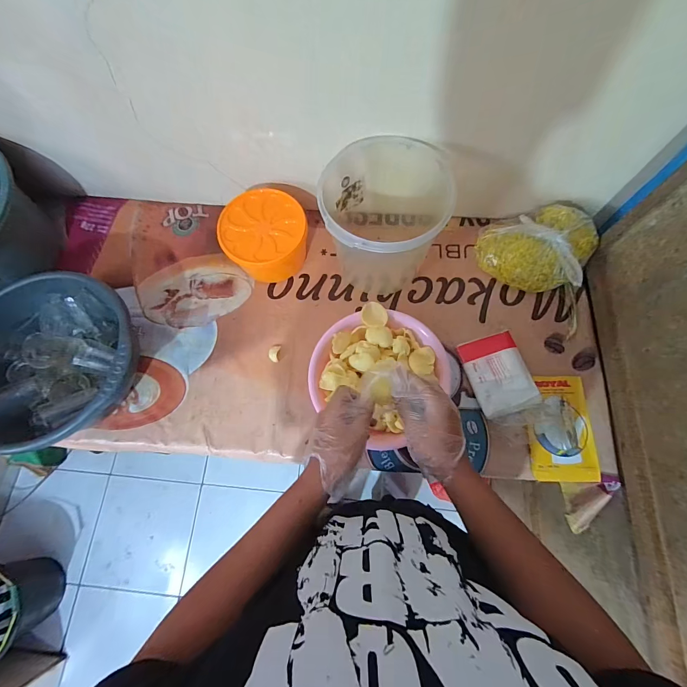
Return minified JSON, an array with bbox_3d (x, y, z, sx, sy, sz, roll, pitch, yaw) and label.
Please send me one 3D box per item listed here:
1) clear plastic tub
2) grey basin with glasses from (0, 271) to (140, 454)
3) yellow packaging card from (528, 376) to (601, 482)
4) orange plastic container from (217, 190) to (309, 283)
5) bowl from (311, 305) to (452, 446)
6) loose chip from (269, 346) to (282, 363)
[{"bbox_3d":[0.084,-0.260,0.735,0.240,0.226,0.259,0,72,2],"label":"clear plastic tub"},{"bbox_3d":[-0.593,0.038,0.692,0.370,0.126,0.335,-7,72,-1],"label":"grey basin with glasses"},{"bbox_3d":[0.439,0.168,0.672,0.119,0.056,0.206,0,72,2],"label":"yellow packaging card"},{"bbox_3d":[-0.185,-0.253,0.803,0.176,0.122,0.167,8,73,4],"label":"orange plastic container"},{"bbox_3d":[0.072,0.058,0.703,0.256,0.107,0.251,0,72,2],"label":"bowl"},{"bbox_3d":[-0.159,0.023,0.770,0.024,0.004,0.040,6,73,4],"label":"loose chip"}]

